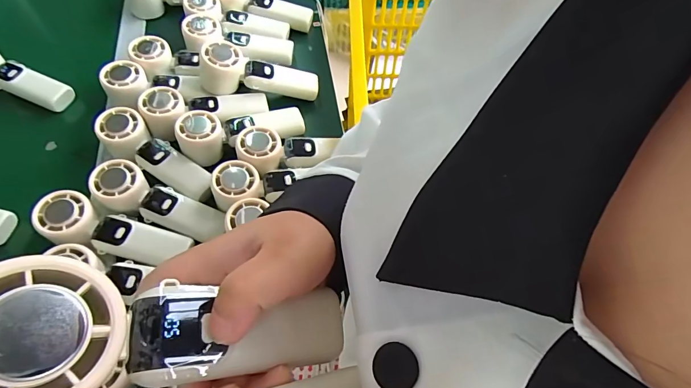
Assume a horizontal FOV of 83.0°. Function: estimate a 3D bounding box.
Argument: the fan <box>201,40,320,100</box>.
[{"bbox_3d":[-0.124,-0.173,0.570,0.166,0.066,0.054,6,58,-20],"label":"fan"}]

